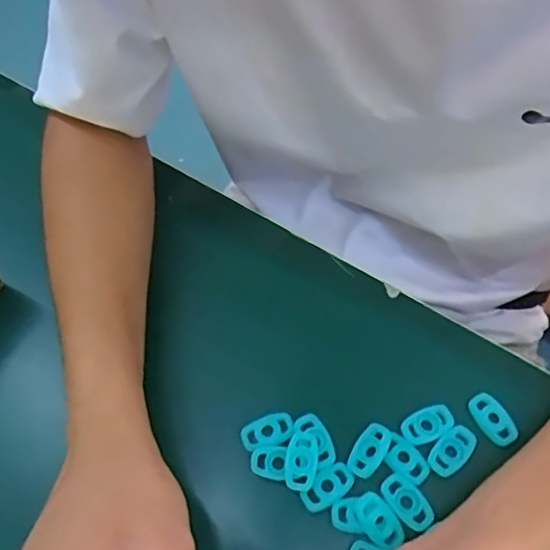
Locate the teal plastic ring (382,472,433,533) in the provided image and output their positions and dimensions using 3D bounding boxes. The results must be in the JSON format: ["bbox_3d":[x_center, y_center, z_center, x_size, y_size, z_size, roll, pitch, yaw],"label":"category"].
[{"bbox_3d":[0.075,0.128,0.317,0.020,0.004,0.031,-31,62,-16],"label":"teal plastic ring"}]

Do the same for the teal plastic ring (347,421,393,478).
[{"bbox_3d":[0.056,0.103,0.331,0.018,0.004,0.032,31,64,20],"label":"teal plastic ring"}]

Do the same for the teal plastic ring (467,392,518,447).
[{"bbox_3d":[0.132,0.088,0.342,0.019,0.005,0.032,-25,60,-13],"label":"teal plastic ring"}]

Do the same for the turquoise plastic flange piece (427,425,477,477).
[{"bbox_3d":[0.104,0.103,0.330,0.018,0.004,0.033,38,67,23],"label":"turquoise plastic flange piece"}]

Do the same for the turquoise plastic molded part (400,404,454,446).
[{"bbox_3d":[0.092,0.090,0.338,0.032,0.004,0.018,-26,60,-13],"label":"turquoise plastic molded part"}]

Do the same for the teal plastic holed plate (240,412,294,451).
[{"bbox_3d":[-0.005,0.094,0.339,0.033,0.004,0.017,-19,59,-9],"label":"teal plastic holed plate"}]

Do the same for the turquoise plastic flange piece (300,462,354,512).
[{"bbox_3d":[0.030,0.121,0.322,0.032,0.005,0.018,-34,62,-17],"label":"turquoise plastic flange piece"}]

